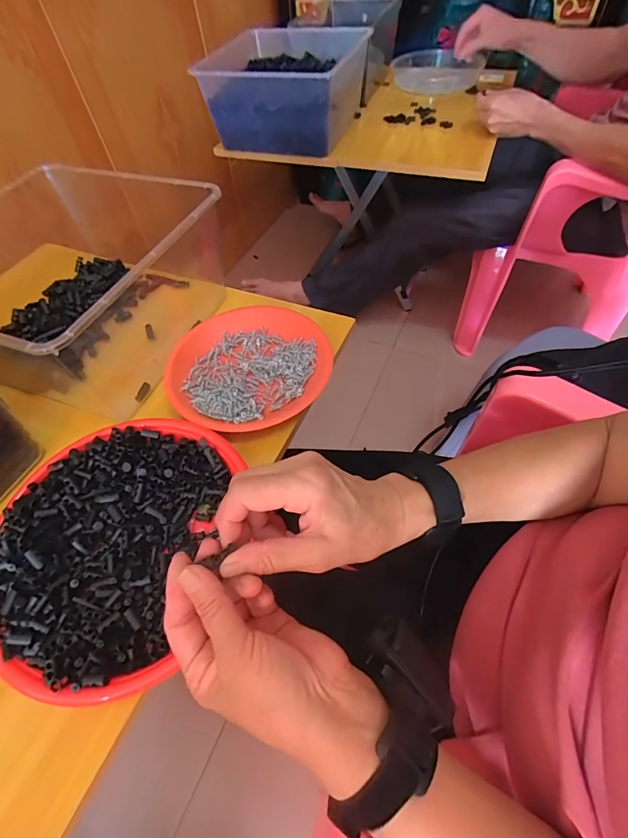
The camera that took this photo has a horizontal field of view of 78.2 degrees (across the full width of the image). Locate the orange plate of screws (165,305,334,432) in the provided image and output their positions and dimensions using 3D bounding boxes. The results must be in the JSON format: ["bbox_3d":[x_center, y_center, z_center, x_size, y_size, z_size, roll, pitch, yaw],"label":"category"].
[{"bbox_3d":[-0.076,-0.066,0.468,0.185,0.026,0.186,-2,56,3],"label":"orange plate of screws"}]

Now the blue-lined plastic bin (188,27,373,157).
[{"bbox_3d":[-0.052,-0.713,0.846,0.276,0.142,0.326,13,58,13],"label":"blue-lined plastic bin"}]

